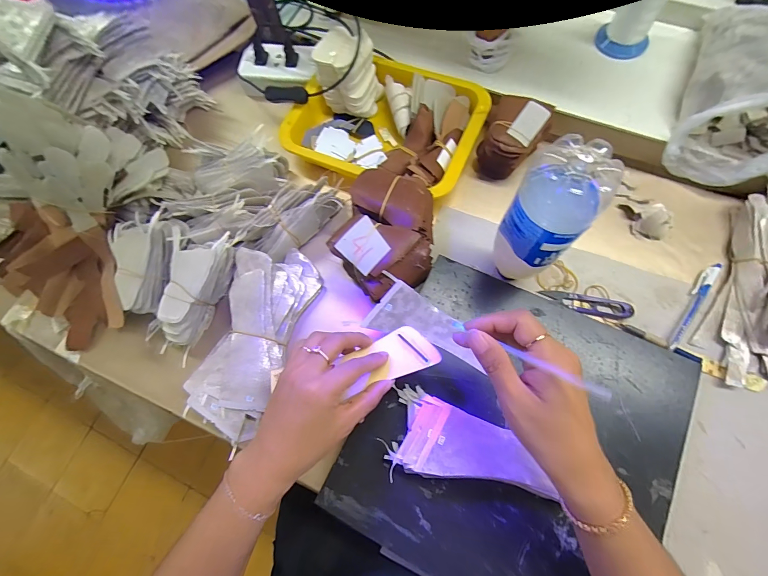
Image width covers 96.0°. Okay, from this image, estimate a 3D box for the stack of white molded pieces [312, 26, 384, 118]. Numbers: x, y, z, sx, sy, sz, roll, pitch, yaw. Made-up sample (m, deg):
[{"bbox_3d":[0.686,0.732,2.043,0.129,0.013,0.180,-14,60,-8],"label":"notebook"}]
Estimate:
[{"bbox_3d":[-0.049,-0.306,0.492,0.083,0.082,0.069,26,75,8],"label":"stack of white molded pieces"}]

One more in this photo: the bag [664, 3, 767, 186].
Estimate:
[{"bbox_3d":[0.453,-0.248,0.422,0.138,0.097,0.227,27,75,9],"label":"bag"}]

